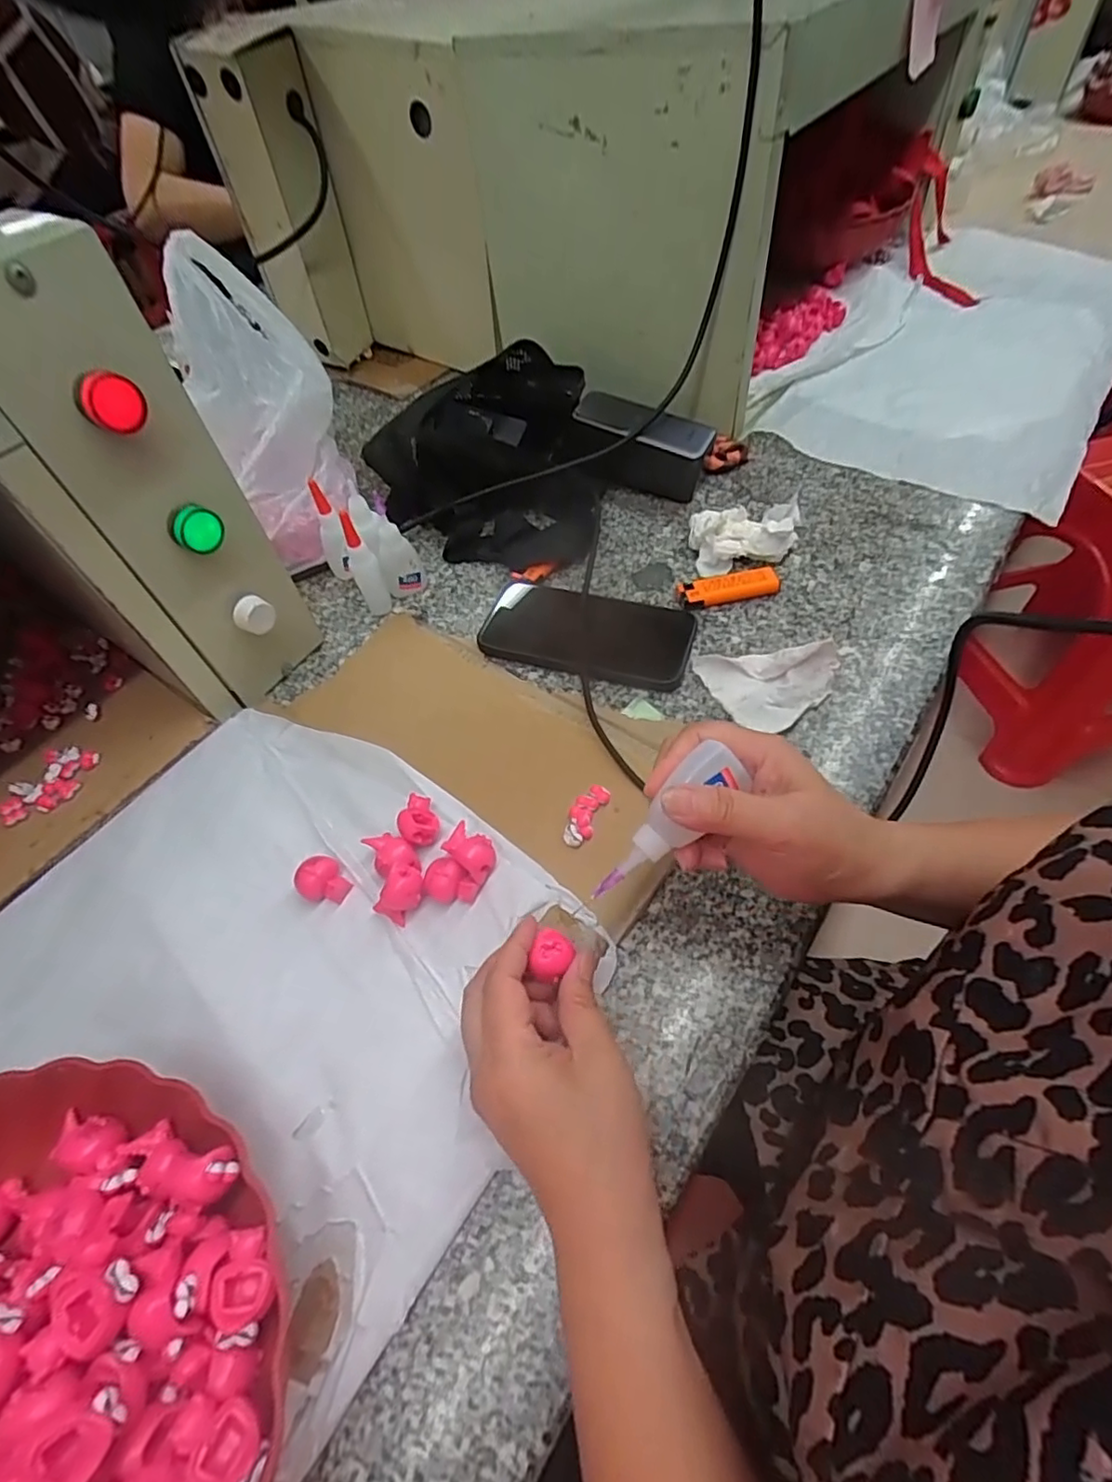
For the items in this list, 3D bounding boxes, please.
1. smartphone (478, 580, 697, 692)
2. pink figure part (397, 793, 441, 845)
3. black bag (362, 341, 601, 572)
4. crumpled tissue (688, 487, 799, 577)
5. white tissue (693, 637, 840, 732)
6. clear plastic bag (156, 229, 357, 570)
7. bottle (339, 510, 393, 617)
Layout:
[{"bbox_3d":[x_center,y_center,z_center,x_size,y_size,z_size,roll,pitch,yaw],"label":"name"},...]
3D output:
[{"bbox_3d":[0.022,-0.087,0.488,0.166,0.017,0.079,13,57,13],"label":"smartphone"},{"bbox_3d":[-0.085,0.051,0.378,0.023,0.022,0.034,-15,56,-7],"label":"pink figure part"},{"bbox_3d":[-0.065,-0.276,0.582,0.203,0.080,0.230,-2,55,3],"label":"black bag"},{"bbox_3d":[0.167,-0.177,0.523,0.096,0.031,0.057,-9,55,-2],"label":"crumpled tissue"},{"bbox_3d":[0.152,-0.054,0.436,0.074,0.032,0.078,-30,59,-16],"label":"white tissue"},{"bbox_3d":[-0.268,-0.302,0.580,0.121,0.093,0.297,-20,91,-10],"label":"clear plastic bag"},{"bbox_3d":[-0.158,-0.146,0.501,0.022,0.079,0.019,-25,57,-13],"label":"bottle"}]

